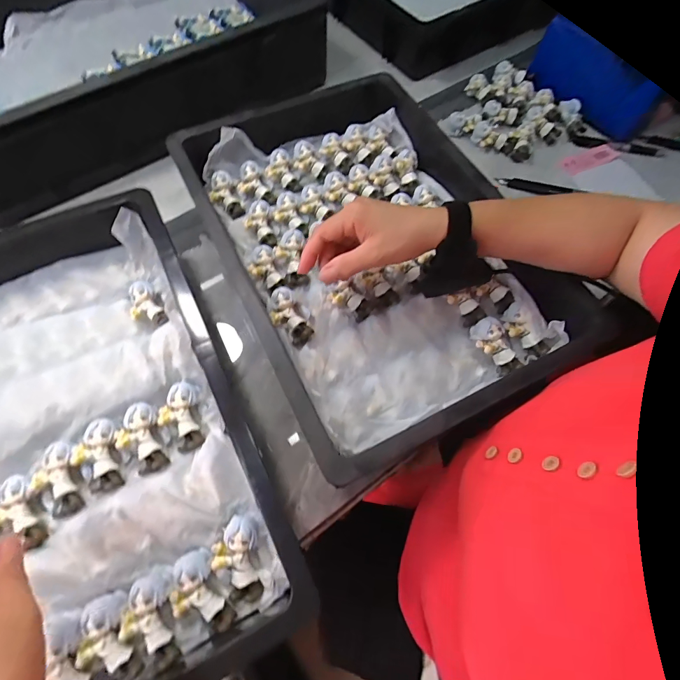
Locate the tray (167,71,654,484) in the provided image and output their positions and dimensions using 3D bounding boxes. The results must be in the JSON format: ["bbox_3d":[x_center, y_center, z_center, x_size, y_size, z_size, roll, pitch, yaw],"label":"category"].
[{"bbox_3d":[0.025,-0.108,0.444,0.304,0.073,0.443,-26,68,-13],"label":"tray"}]

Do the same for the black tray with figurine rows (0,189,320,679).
[{"bbox_3d":[-0.264,0.088,0.362,0.339,0.090,0.478,-25,68,-13],"label":"black tray with figurine rows"}]

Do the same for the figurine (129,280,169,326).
[{"bbox_3d":[-0.210,-0.036,0.418,0.035,0.019,0.053,-33,70,-16],"label":"figurine"}]

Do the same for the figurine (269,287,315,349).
[{"bbox_3d":[-0.053,-0.026,0.423,0.061,0.024,0.039,38,69,15],"label":"figurine"}]

